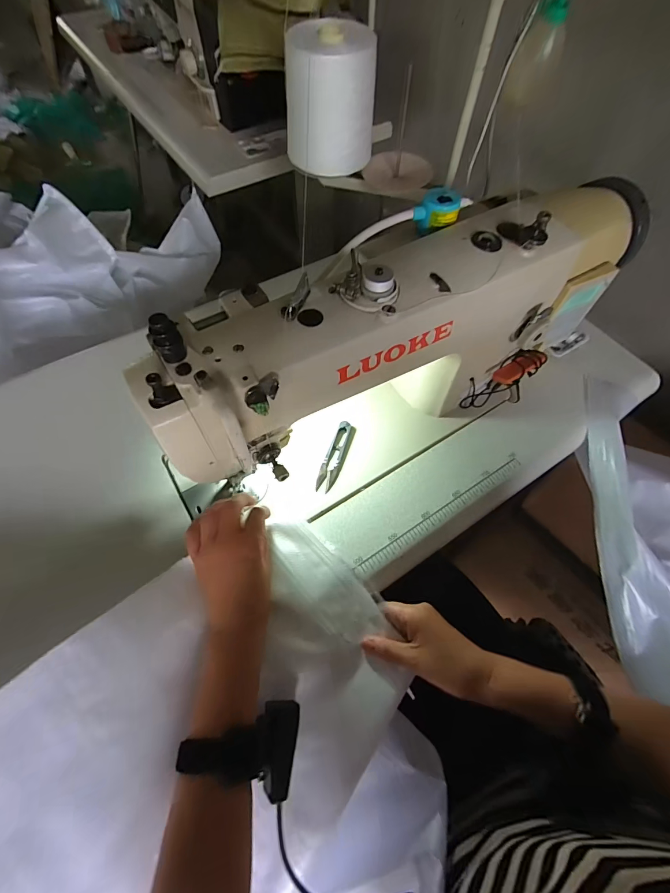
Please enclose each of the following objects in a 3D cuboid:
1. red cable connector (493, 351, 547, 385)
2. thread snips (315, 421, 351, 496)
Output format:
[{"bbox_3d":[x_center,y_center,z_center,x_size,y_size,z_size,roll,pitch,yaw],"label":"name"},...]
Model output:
[{"bbox_3d":[0.238,-0.102,0.478,0.072,0.017,0.028,-27,66,-15],"label":"red cable connector"},{"bbox_3d":[-0.001,0.011,0.483,0.022,0.008,0.100,15,63,6],"label":"thread snips"}]

